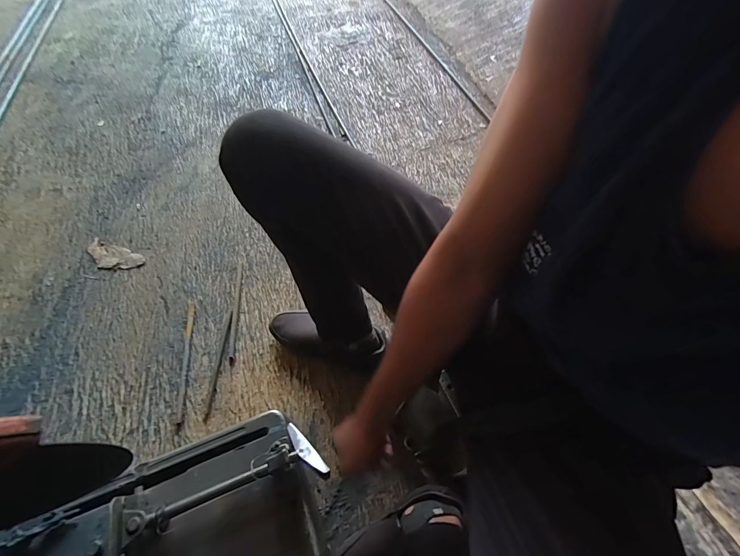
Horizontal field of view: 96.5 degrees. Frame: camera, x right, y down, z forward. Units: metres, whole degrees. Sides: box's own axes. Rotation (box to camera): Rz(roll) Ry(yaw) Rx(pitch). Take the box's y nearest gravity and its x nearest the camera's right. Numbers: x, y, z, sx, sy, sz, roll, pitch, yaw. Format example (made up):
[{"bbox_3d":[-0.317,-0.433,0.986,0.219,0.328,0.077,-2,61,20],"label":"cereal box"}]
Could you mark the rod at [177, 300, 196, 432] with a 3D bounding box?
[{"bbox_3d":[-0.386,0.170,0.692,0.011,0.010,0.264,-7,58,-7],"label":"rod"}]

